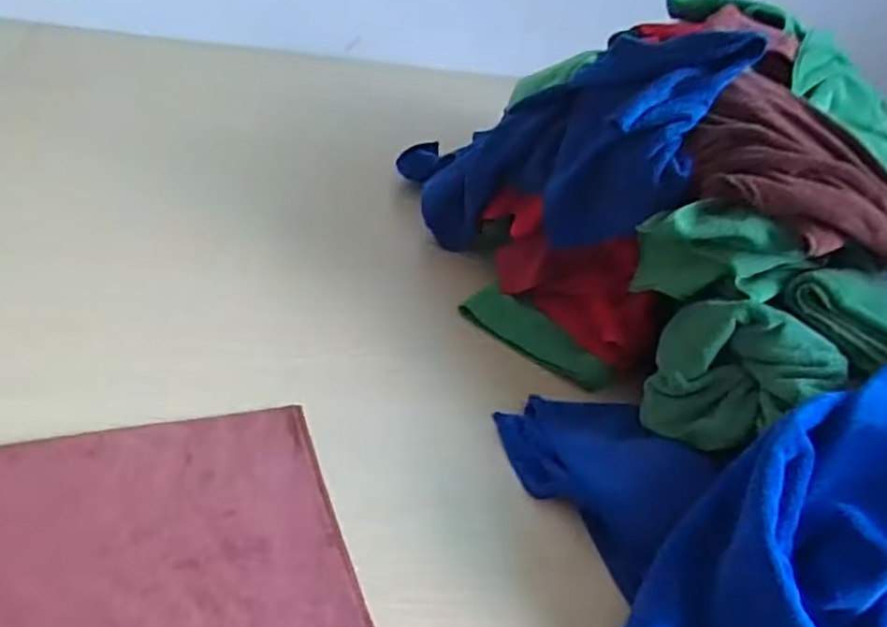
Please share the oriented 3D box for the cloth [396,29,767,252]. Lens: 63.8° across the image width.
[{"bbox_3d":[0.116,-0.155,0.720,0.383,0.154,0.117,-12,17,43],"label":"cloth"}]

